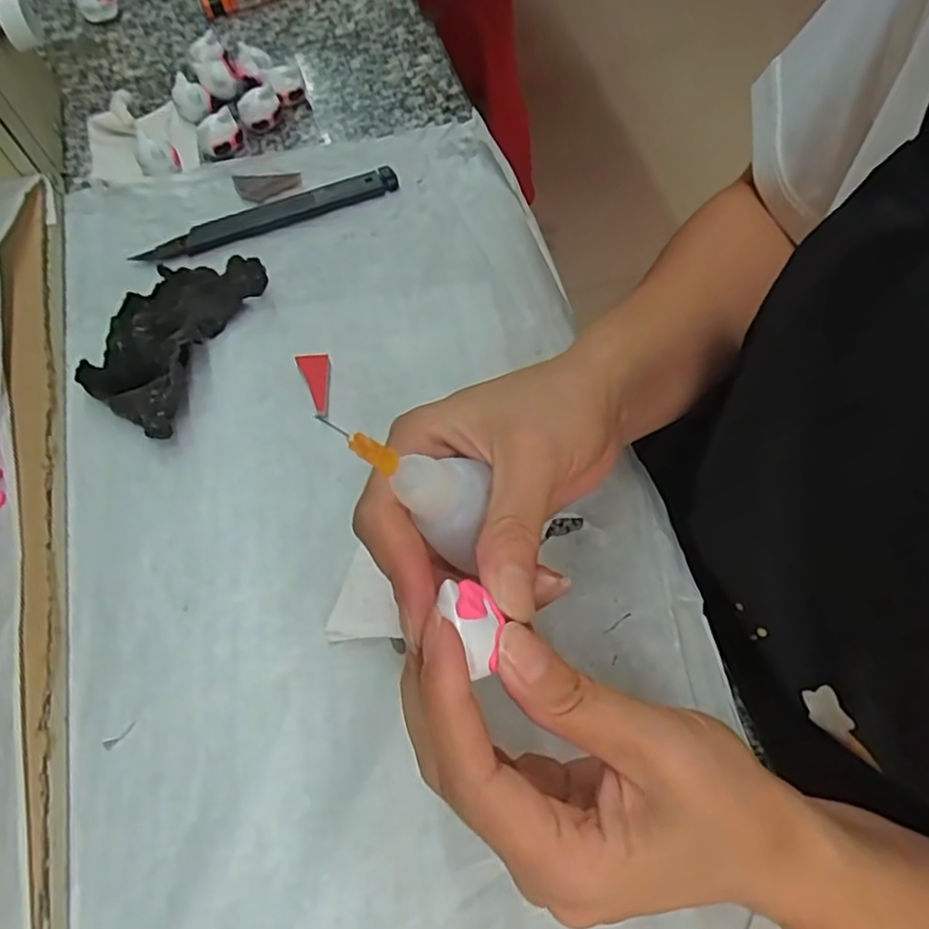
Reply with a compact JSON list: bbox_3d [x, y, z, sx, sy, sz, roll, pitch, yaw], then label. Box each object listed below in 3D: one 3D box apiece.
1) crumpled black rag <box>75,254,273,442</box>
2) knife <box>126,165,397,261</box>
[{"bbox_3d":[-0.147,-0.065,0.331,0.059,0.021,0.097,20,67,11],"label":"crumpled black rag"},{"bbox_3d":[-0.108,-0.138,0.371,0.146,0.008,0.017,-21,65,-8],"label":"knife"}]

